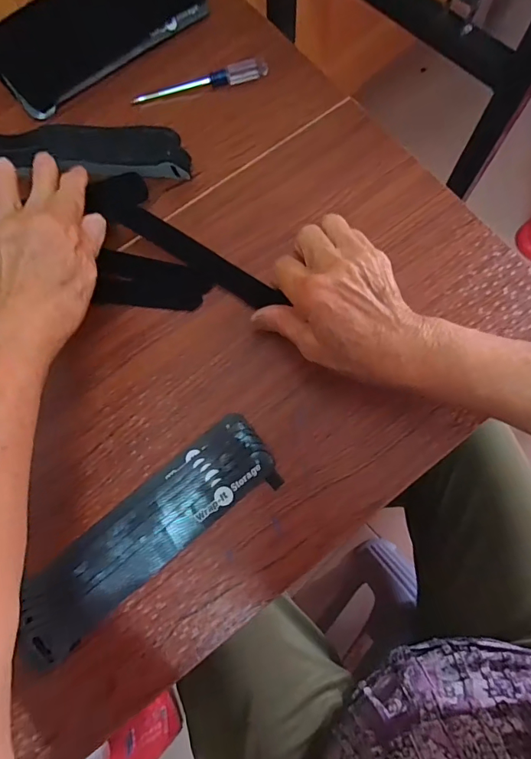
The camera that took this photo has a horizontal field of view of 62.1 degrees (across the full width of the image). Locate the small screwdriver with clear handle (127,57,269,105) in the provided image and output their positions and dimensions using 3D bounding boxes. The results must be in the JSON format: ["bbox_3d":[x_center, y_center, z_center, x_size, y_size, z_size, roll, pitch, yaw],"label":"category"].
[{"bbox_3d":[-0.060,-0.269,0.400,0.123,0.010,0.013,-17,73,-4],"label":"small screwdriver with clear handle"}]

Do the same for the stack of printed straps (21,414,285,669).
[{"bbox_3d":[-0.081,0.104,0.304,0.196,0.009,0.058,-36,75,-10],"label":"stack of printed straps"}]

